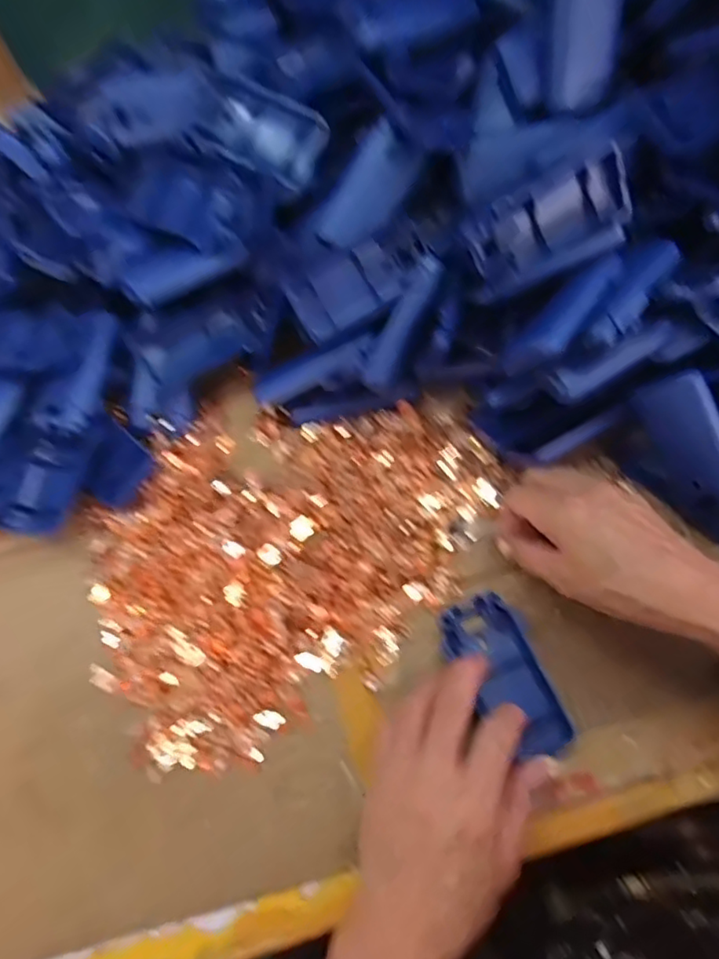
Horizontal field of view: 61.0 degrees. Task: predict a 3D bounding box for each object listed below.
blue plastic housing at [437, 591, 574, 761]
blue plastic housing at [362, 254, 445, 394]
[{"bbox_3d":[0.087,0.114,0.359,0.047,0.013,0.094,-29,61,-8],"label":"blue plastic housing"},{"bbox_3d":[0.031,-0.101,0.394,0.025,0.015,0.093,24,90,11],"label":"blue plastic housing"}]

